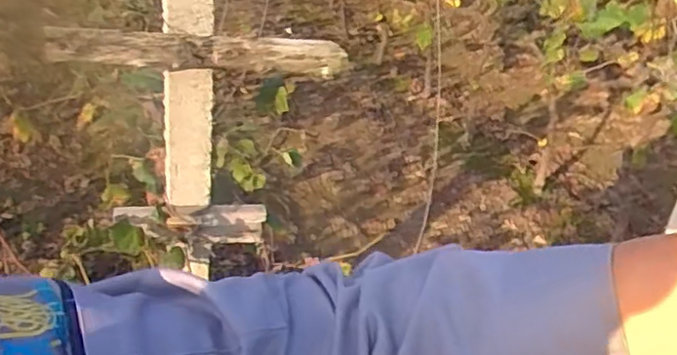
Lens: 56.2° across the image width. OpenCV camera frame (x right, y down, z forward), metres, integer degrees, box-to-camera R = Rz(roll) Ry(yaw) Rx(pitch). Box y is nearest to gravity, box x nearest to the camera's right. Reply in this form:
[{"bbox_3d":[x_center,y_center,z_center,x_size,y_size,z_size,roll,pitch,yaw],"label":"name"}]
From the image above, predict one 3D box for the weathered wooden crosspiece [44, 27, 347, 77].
[{"bbox_3d":[-0.255,-0.246,1.256,0.586,0.092,0.054,-5,31,-22],"label":"weathered wooden crosspiece"}]

